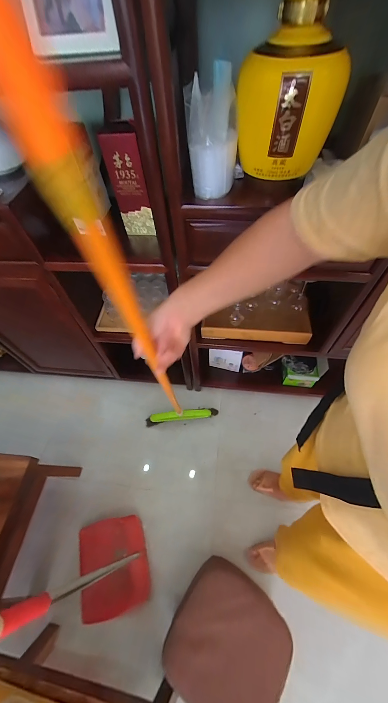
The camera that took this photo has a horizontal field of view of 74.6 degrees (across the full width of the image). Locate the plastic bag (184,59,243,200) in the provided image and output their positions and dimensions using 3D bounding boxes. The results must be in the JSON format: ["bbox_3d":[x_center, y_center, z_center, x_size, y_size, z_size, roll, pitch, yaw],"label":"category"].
[{"bbox_3d":[0.038,-0.403,0.484,0.099,0.167,0.081,-8,57,-2],"label":"plastic bag"}]

